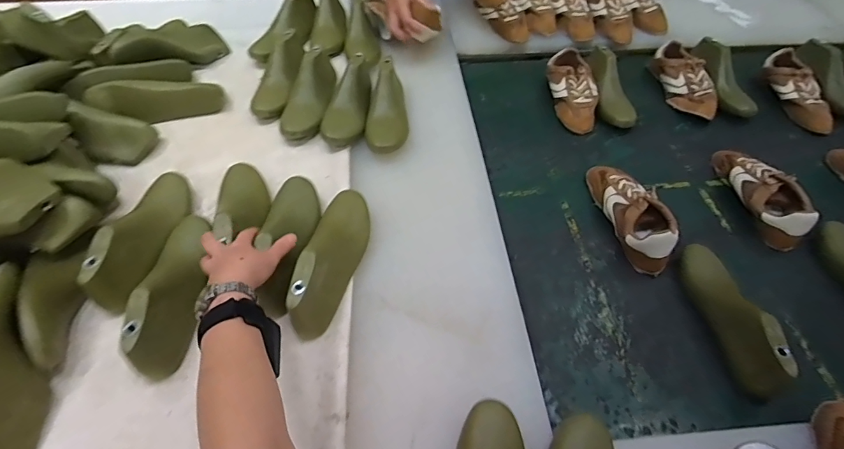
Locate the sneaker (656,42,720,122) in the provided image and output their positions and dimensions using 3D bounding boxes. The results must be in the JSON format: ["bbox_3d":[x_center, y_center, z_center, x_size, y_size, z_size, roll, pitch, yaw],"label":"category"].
[{"bbox_3d":[0.591,-0.315,0.943,0.083,0.071,0.210,-5,53,-4],"label":"sneaker"}]

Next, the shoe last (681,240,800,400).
[{"bbox_3d":[0.439,0.121,0.594,0.070,0.087,0.228,2,53,1],"label":"shoe last"}]

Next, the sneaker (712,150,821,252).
[{"bbox_3d":[0.607,-0.064,0.752,0.084,0.074,0.222,-3,53,-2],"label":"sneaker"}]

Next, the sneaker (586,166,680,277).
[{"bbox_3d":[0.355,-0.026,0.709,0.082,0.069,0.218,-5,53,-4],"label":"sneaker"}]

